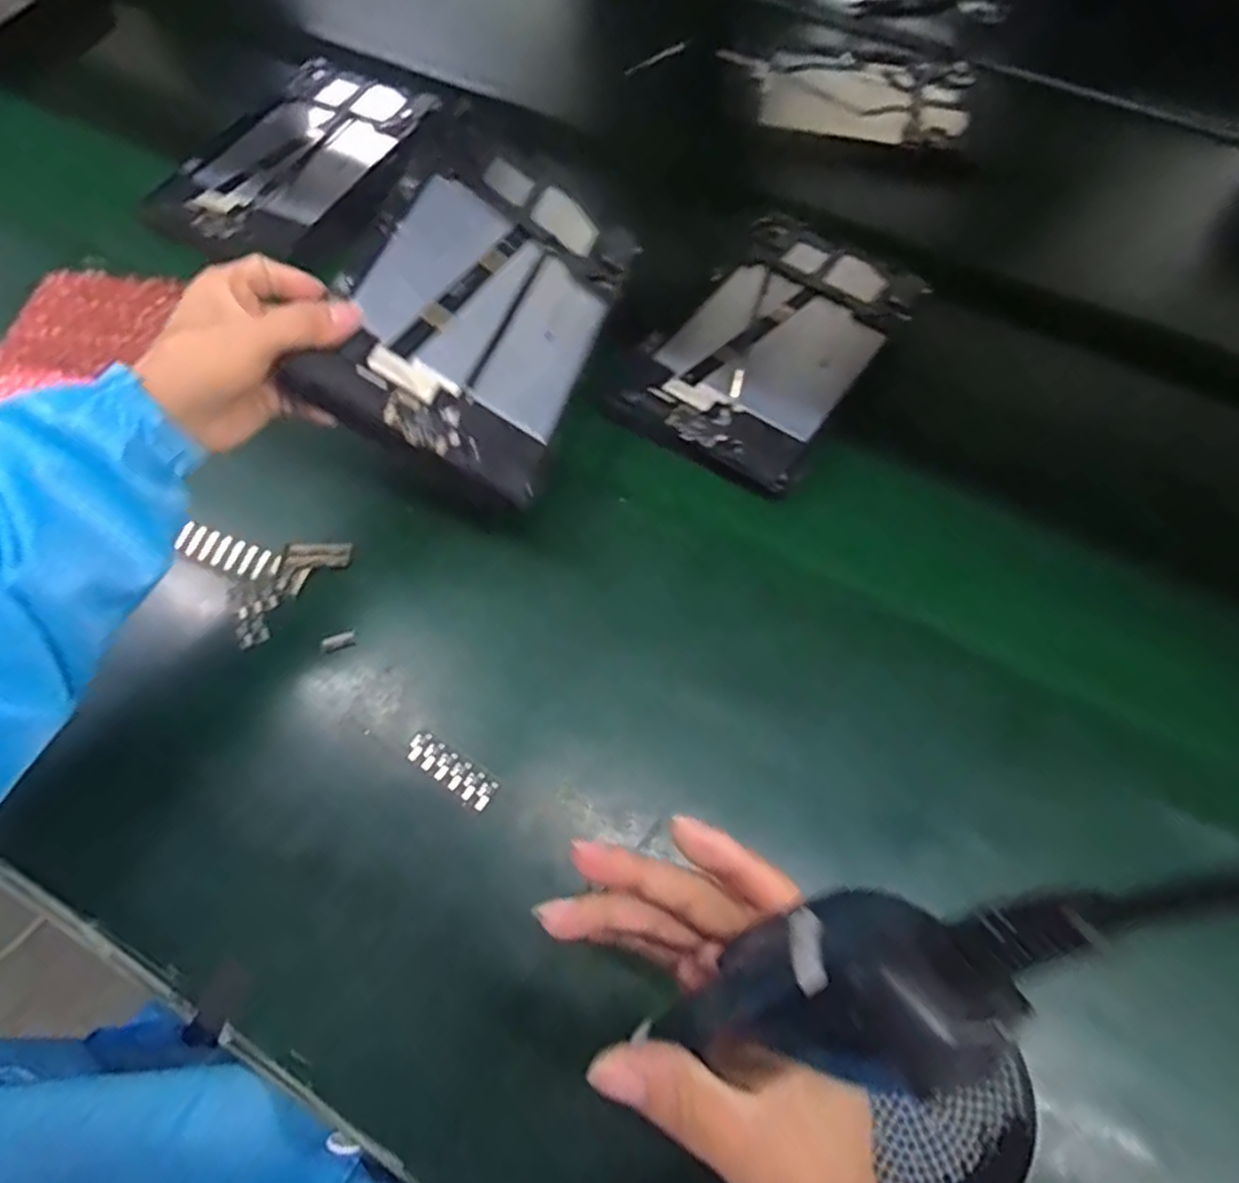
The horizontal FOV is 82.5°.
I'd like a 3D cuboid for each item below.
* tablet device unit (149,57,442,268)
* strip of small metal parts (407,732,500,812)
[{"bbox_3d":[-0.288,-0.387,0.629,0.145,0.011,0.265,26,66,10],"label":"tablet device unit"},{"bbox_3d":[-0.100,0.105,0.418,0.060,0.004,0.019,32,67,12],"label":"strip of small metal parts"}]

